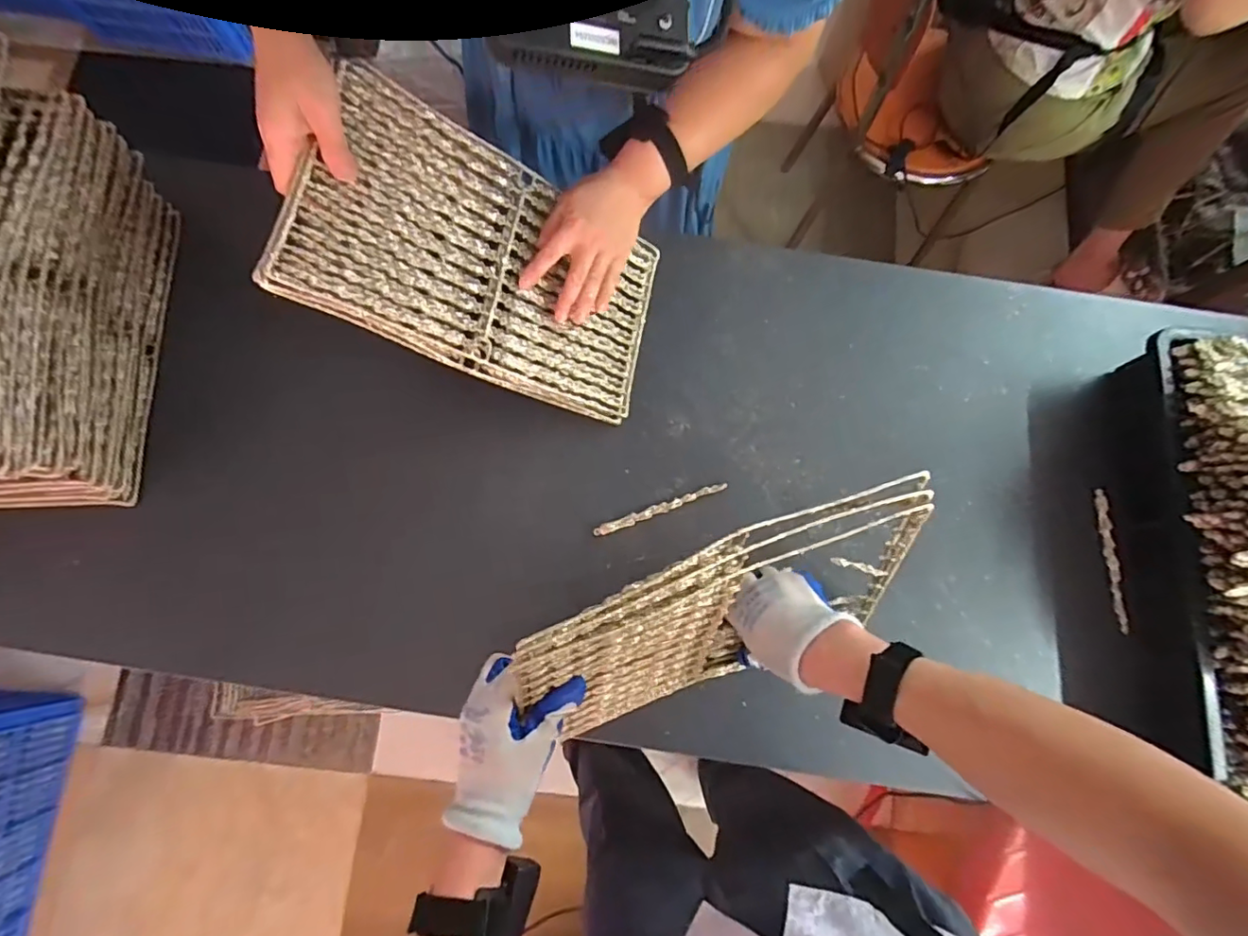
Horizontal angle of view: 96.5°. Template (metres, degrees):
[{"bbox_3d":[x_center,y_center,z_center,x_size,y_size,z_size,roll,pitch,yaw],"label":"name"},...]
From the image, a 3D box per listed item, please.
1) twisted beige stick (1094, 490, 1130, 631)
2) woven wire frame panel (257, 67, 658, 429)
[{"bbox_3d":[0.561,0.105,0.640,0.010,0.015,0.160,0,78,-1],"label":"twisted beige stick"},{"bbox_3d":[-0.125,-0.202,0.563,0.361,0.015,0.217,19,75,-33],"label":"woven wire frame panel"}]

